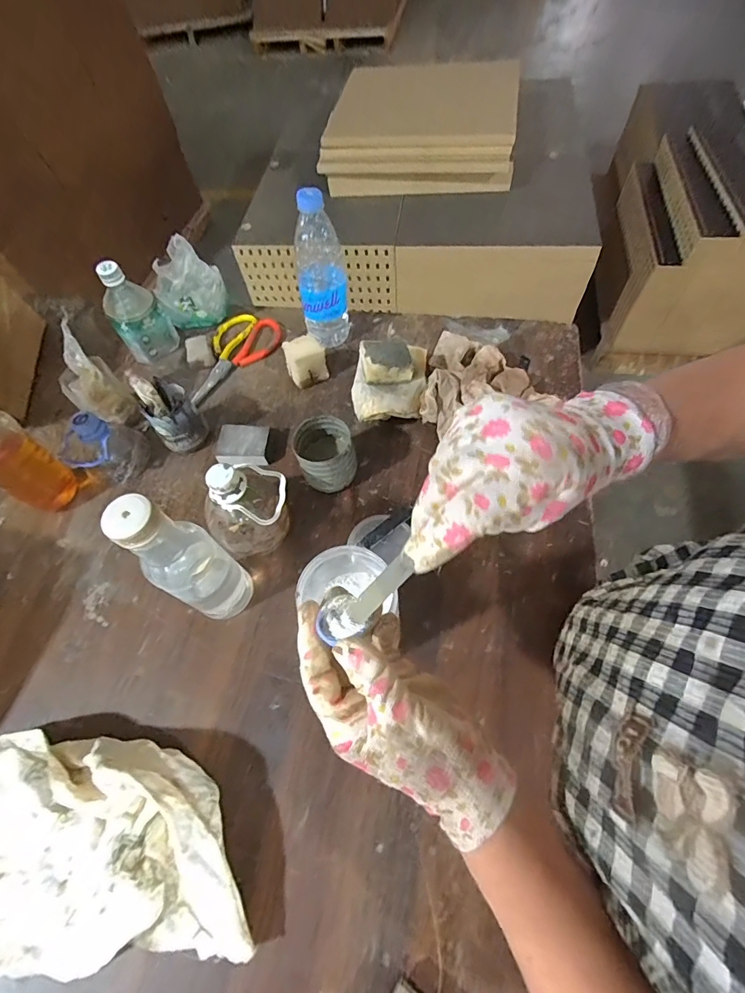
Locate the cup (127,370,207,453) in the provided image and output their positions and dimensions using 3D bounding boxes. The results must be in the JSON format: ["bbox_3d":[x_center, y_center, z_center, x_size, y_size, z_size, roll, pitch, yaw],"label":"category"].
[{"bbox_3d":[-0.273,-0.112,0.592,0.062,0.099,0.071,-35,65,-14],"label":"cup"}]

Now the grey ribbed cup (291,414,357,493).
[{"bbox_3d":[-0.059,-0.052,0.555,0.070,0.079,0.075,-2,62,3],"label":"grey ribbed cup"}]

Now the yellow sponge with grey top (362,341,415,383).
[{"bbox_3d":[0.018,-0.177,0.562,0.064,0.045,0.044,-9,61,0],"label":"yellow sponge with grey top"}]

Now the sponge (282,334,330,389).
[{"bbox_3d":[-0.099,-0.202,0.648,0.057,0.064,0.044,-17,62,-6],"label":"sponge"}]

